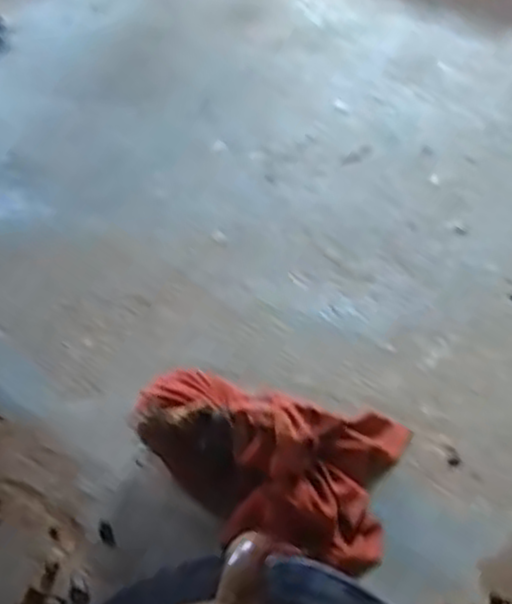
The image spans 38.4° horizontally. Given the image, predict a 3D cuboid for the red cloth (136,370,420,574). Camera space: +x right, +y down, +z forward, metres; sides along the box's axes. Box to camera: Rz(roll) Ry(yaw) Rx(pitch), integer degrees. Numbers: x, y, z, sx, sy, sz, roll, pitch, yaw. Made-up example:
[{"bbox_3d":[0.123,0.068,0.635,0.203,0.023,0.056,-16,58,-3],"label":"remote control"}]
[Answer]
[{"bbox_3d":[0.008,0.158,0.755,0.277,0.087,0.182,7,45,11],"label":"red cloth"}]

